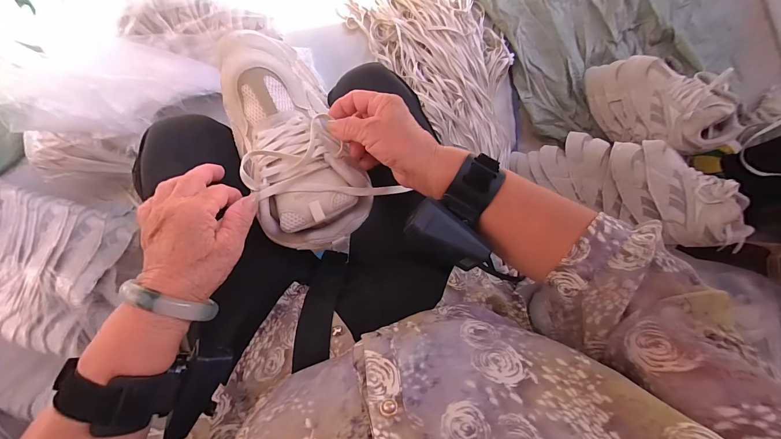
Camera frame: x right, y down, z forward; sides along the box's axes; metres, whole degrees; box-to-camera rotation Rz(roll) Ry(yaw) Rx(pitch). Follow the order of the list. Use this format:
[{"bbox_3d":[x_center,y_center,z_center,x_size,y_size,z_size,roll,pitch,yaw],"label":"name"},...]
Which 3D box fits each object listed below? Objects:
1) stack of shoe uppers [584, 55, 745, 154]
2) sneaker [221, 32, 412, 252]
[{"bbox_3d":[0.626,-0.281,0.787,0.104,0.228,0.283,-27,92,-7],"label":"stack of shoe uppers"},{"bbox_3d":[-0.101,-0.094,0.370,0.124,0.096,0.255,-22,82,-8],"label":"sneaker"}]

